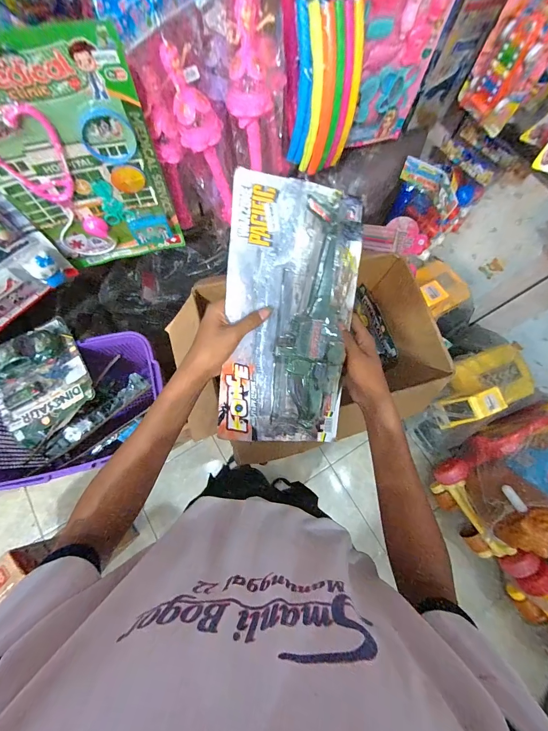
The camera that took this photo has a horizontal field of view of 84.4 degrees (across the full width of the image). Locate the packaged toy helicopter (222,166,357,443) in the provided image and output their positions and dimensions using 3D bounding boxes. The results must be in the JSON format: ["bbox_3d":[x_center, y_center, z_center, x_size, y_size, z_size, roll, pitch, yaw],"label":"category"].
[{"bbox_3d":[0.022,-0.059,0.408,0.168,0.053,0.345,5,100,-1],"label":"packaged toy helicopter"}]

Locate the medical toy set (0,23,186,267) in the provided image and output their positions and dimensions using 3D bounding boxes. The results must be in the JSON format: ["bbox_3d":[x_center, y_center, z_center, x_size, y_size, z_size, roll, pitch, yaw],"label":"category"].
[{"bbox_3d":[-0.347,-0.344,0.565,0.271,0.416,0.030,-15,75,-7],"label":"medical toy set"}]

